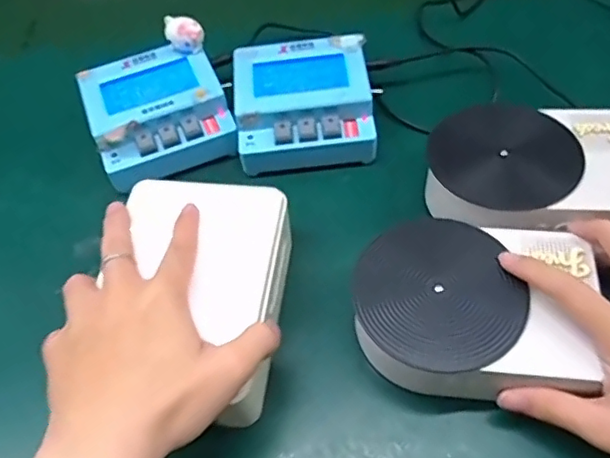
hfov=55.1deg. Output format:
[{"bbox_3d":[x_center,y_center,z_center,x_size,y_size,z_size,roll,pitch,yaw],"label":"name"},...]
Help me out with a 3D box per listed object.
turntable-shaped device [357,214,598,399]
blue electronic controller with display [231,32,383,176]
[{"bbox_3d":[0.095,0.047,0.347,0.130,0.045,0.097,5,55,8],"label":"turntable-shaped device"},{"bbox_3d":[-0.001,-0.095,0.451,0.104,0.047,0.103,-7,54,0],"label":"blue electronic controller with display"}]

